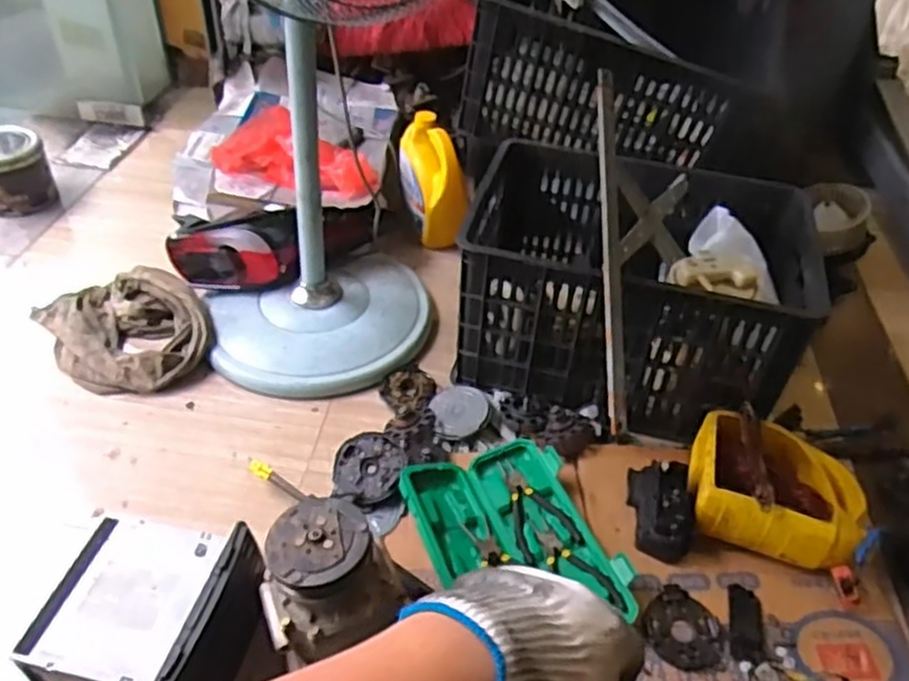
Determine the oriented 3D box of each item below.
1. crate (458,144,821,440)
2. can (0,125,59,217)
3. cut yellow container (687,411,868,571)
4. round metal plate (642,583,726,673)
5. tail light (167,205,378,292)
[{"bbox_3d":[0.269,-0.094,1.155,0.482,0.256,0.408,11,42,8],"label":"crate"},{"bbox_3d":[-0.957,-0.350,1.589,0.157,0.162,0.172,-22,48,-26],"label":"can"},{"bbox_3d":[0.426,0.197,0.975,0.217,0.107,0.176,15,43,12],"label":"cut yellow container"},{"bbox_3d":[0.276,0.347,0.881,0.094,0.008,0.087,2,42,-2],"label":"round metal plate"},{"bbox_3d":[-0.305,-0.161,1.269,0.351,0.113,0.109,-9,43,-14],"label":"tail light"}]

